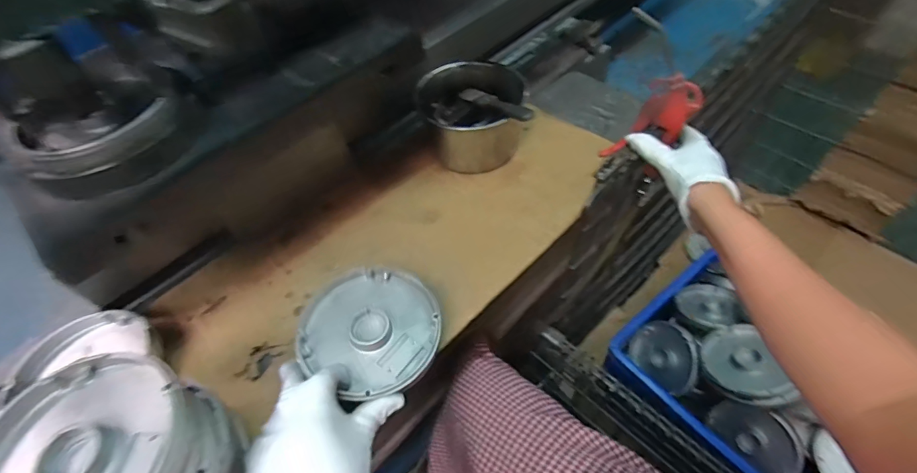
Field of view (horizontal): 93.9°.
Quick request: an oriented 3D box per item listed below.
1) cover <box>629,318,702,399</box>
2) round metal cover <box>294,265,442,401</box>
[{"bbox_3d":[0.400,0.223,0.824,0.111,0.030,0.133,-54,45,11],"label":"cover"},{"bbox_3d":[-0.090,0.092,0.434,0.138,0.020,0.140,-3,53,4],"label":"round metal cover"}]

